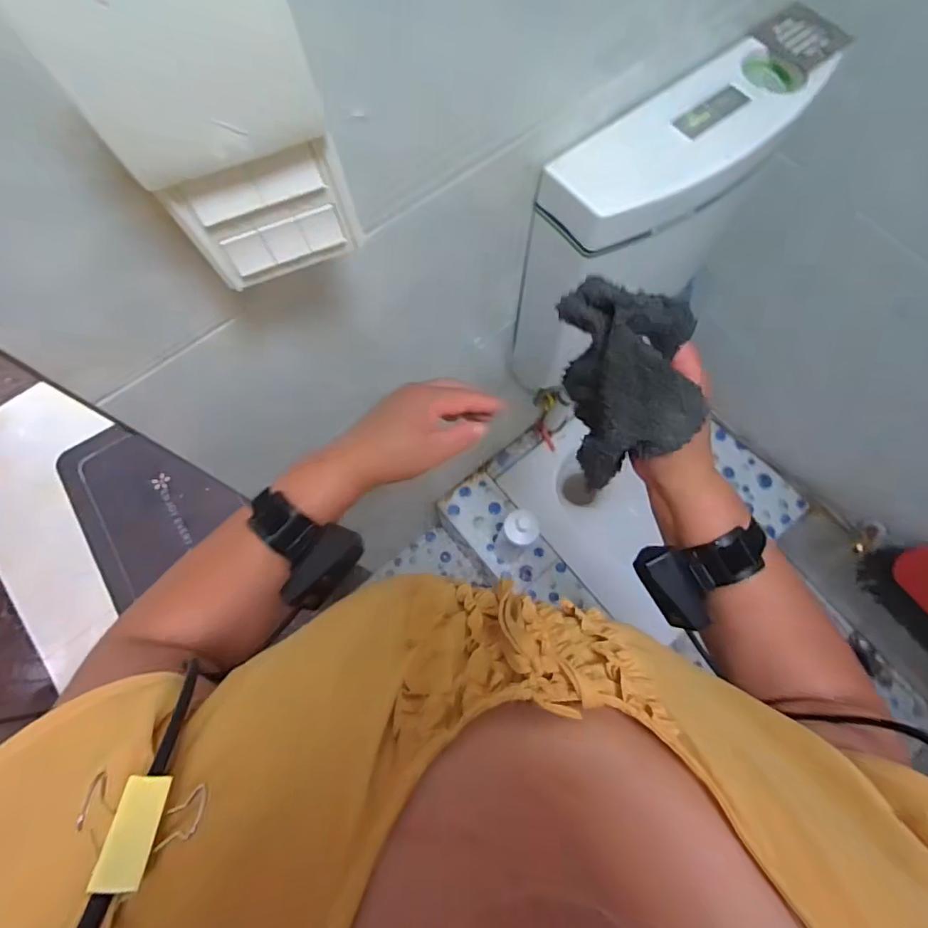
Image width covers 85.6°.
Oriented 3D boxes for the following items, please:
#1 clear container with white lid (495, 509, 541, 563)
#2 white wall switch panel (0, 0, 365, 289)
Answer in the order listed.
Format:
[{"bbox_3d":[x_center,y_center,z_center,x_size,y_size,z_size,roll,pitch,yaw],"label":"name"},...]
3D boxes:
[{"bbox_3d":[0.116,0.169,1.132,0.068,0.248,0.073,0,72,0],"label":"clear container with white lid"},{"bbox_3d":[-0.103,-0.142,0.217,0.085,0.172,0.017,-21,73,-6],"label":"white wall switch panel"}]

